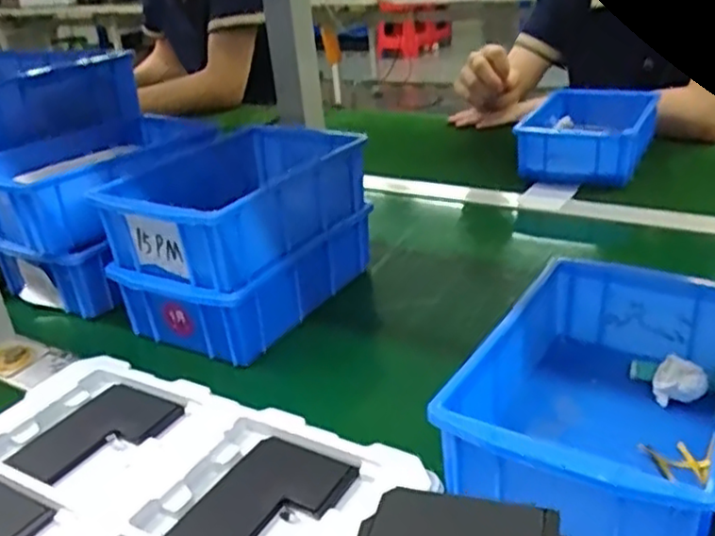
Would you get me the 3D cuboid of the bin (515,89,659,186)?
[{"bbox_3d":[0.288,-0.165,0.855,0.134,0.058,0.199,9,30,28],"label":"bin"}]

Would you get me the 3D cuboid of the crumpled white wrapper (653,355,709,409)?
[{"bbox_3d":[0.195,0.070,0.417,0.028,0.024,0.019,6,29,24],"label":"crumpled white wrapper"}]

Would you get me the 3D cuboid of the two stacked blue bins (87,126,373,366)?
[{"bbox_3d":[-0.093,-0.035,0.580,0.143,0.114,0.204,12,31,32],"label":"two stacked blue bins"}]

